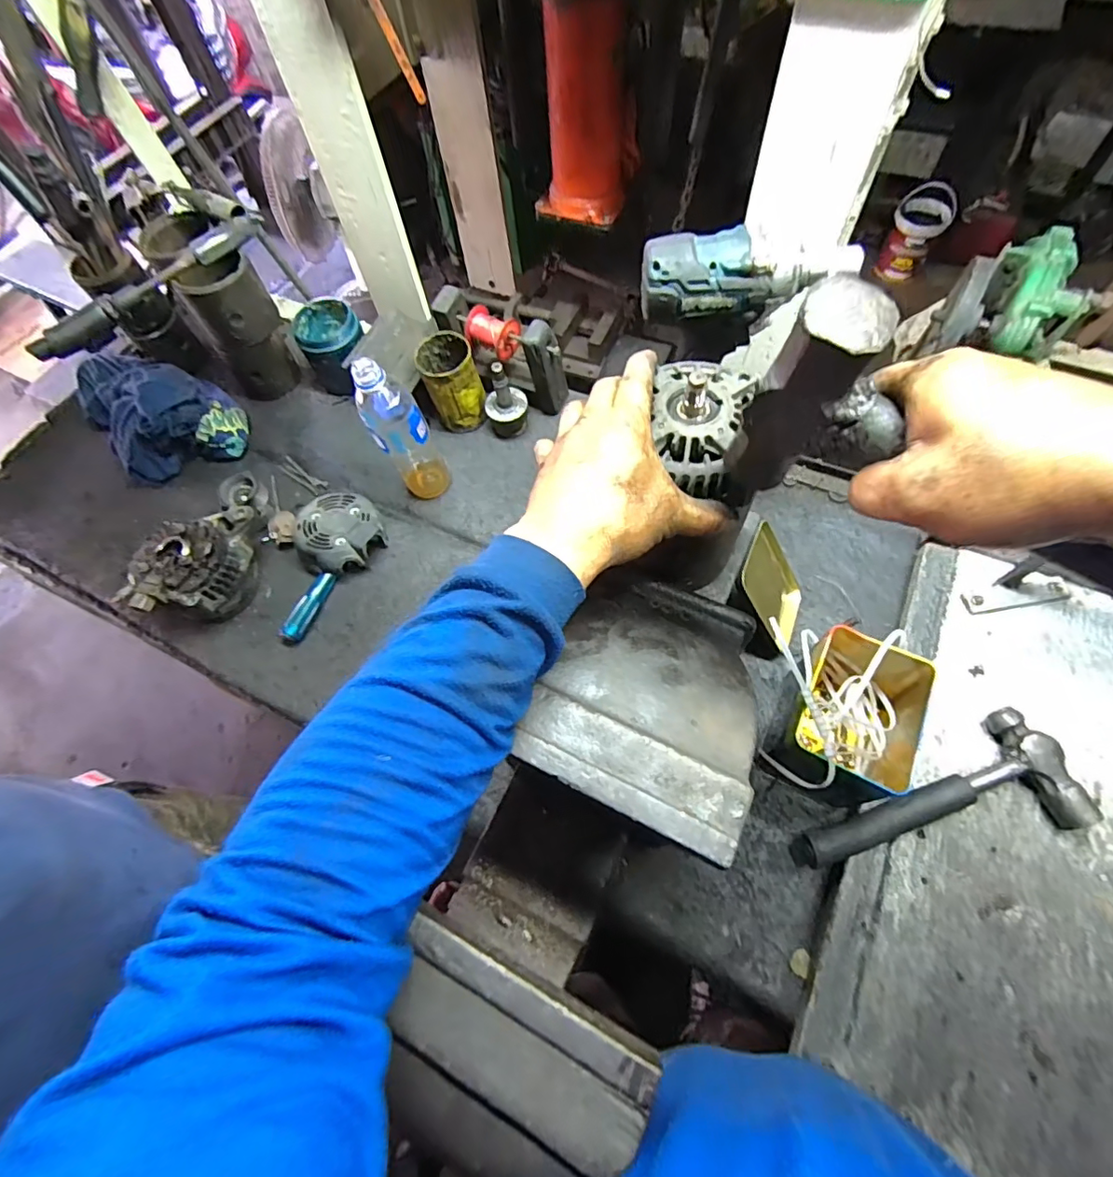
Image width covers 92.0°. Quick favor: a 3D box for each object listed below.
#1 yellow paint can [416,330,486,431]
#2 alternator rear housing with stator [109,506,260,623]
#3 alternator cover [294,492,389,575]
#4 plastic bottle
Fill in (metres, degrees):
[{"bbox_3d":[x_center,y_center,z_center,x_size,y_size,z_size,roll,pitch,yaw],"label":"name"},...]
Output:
[{"bbox_3d":[-0.144,-0.281,0.748,0.071,0.114,0.080,-21,65,-7],"label":"yellow paint can"},{"bbox_3d":[-0.438,-0.030,0.670,0.109,0.093,0.159,5,64,5],"label":"alternator rear housing with stator"},{"bbox_3d":[-0.285,-0.076,0.699,0.117,0.038,0.122,-22,65,-8],"label":"alternator cover"},{"bbox_3d":[-0.187,-0.193,0.654,0.070,0.210,0.069,-21,65,-7],"label":"plastic bottle"}]

